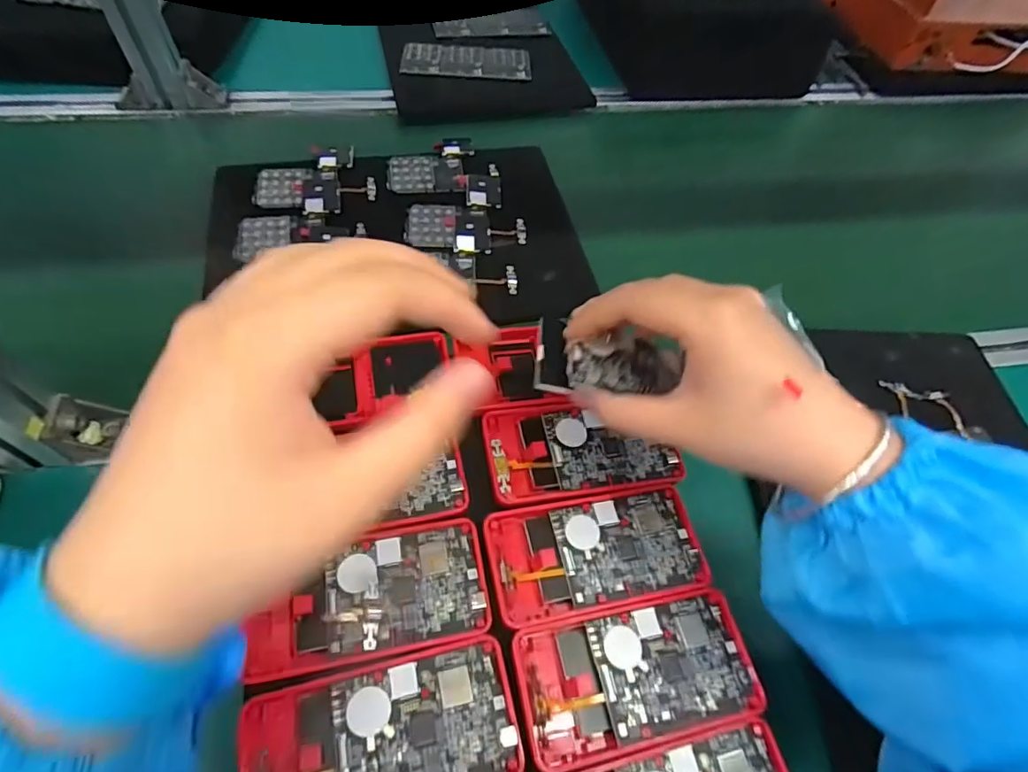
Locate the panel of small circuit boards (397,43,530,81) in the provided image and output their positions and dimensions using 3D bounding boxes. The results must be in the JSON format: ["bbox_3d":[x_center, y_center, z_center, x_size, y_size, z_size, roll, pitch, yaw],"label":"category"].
[{"bbox_3d":[-0.062,-0.420,0.697,0.165,0.009,0.081,3,58,-2],"label":"panel of small circuit boards"}]

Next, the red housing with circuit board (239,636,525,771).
[{"bbox_3d":[-0.060,0.160,0.243,0.119,0.009,0.060,-11,59,-10],"label":"red housing with circuit board"}]

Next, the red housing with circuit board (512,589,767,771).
[{"bbox_3d":[0.063,0.144,0.269,0.119,0.016,0.060,-9,59,-9],"label":"red housing with circuit board"}]

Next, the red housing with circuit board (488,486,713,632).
[{"bbox_3d":[0.047,0.092,0.300,0.119,0.016,0.061,-9,59,-9],"label":"red housing with circuit board"}]

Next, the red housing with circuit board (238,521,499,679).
[{"bbox_3d":[-0.073,0.107,0.278,0.116,0.011,0.061,-9,59,-9],"label":"red housing with circuit board"}]

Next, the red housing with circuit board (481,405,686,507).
[{"bbox_3d":[0.043,0.039,0.336,0.118,0.013,0.062,-8,59,-8],"label":"red housing with circuit board"}]

